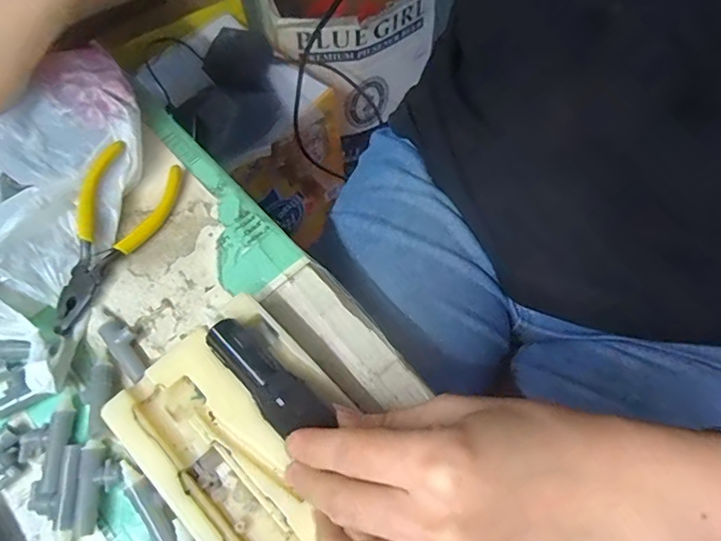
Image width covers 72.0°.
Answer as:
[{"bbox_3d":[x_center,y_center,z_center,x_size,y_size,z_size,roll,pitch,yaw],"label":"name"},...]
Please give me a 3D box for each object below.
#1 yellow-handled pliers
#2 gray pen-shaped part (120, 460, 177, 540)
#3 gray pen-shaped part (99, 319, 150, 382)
[{"bbox_3d":[-0.147,-0.019,0.287,0.049,0.014,0.112,26,69,-17],"label":"yellow-handled pliers"},{"bbox_3d":[-0.097,0.108,0.228,0.010,0.009,0.047,-34,71,-14],"label":"gray pen-shaped part"},{"bbox_3d":[-0.125,0.042,0.264,0.015,0.008,0.035,-34,84,-14],"label":"gray pen-shaped part"}]

